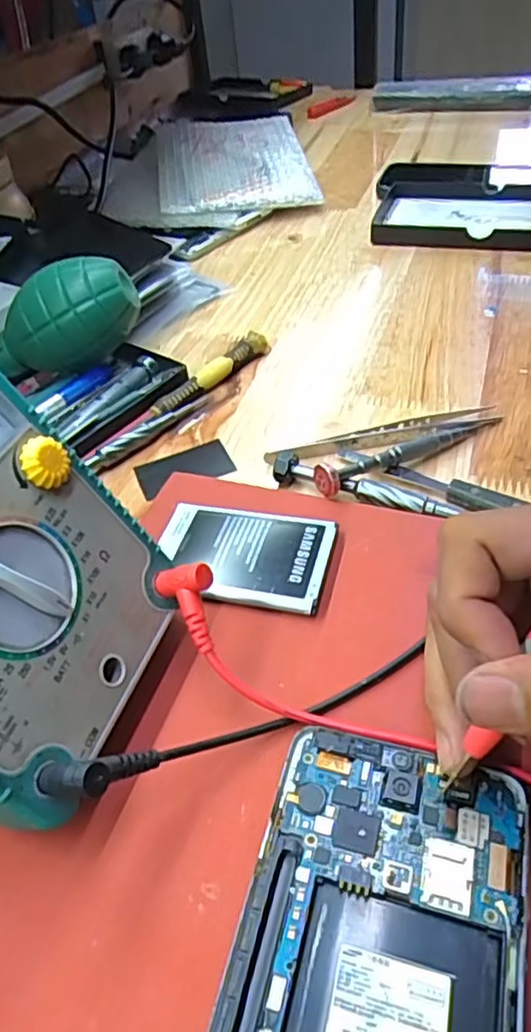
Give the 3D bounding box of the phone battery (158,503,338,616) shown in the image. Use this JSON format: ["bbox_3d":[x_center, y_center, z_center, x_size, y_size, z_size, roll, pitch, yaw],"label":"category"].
[{"bbox_3d":[-0.011,0.018,0.291,0.079,0.008,0.051,8,46,14],"label":"phone battery"}]

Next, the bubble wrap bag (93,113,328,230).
[{"bbox_3d":[-0.055,-0.346,0.650,0.200,0.039,0.251,-6,44,0],"label":"bubble wrap bag"}]

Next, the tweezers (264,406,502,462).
[{"bbox_3d":[0.065,-0.045,0.354,0.131,0.008,0.016,-12,45,-7],"label":"tweezers"}]

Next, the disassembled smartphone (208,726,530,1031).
[{"bbox_3d":[0.027,0.130,0.171,0.076,0.006,0.144,9,46,15],"label":"disassembled smartphone"}]

